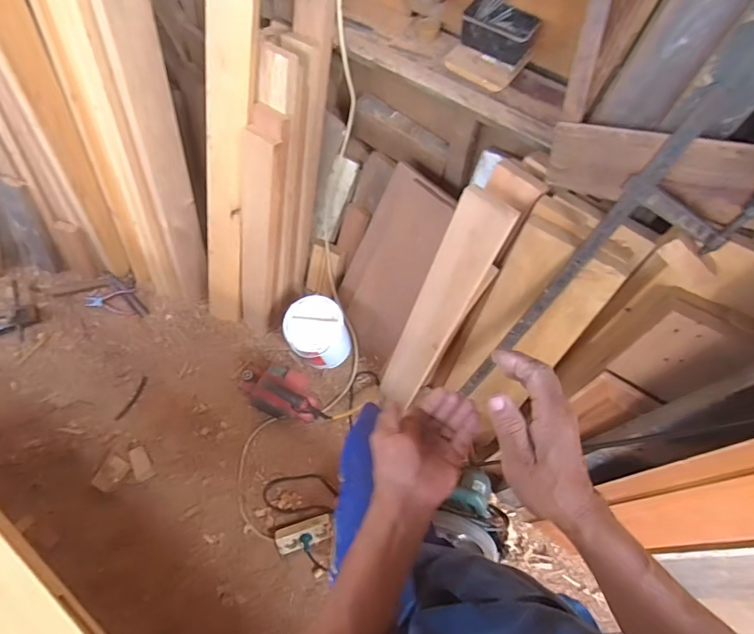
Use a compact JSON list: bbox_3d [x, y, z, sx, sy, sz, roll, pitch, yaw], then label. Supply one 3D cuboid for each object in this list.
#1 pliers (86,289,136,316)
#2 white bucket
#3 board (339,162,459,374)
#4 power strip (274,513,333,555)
[{"bbox_3d":[-0.932,-0.047,1.503,0.167,0.012,0.100,-6,66,-2],"label":"pliers"},{"bbox_3d":[-0.184,0.058,1.368,0.183,0.197,0.180,0,66,-1],"label":"white bucket"},{"bbox_3d":[0.023,-0.138,1.295,0.264,0.601,0.031,40,40,26],"label":"board"},{"bbox_3d":[-0.212,0.618,1.214,0.150,0.038,0.076,-20,66,6],"label":"power strip"}]

